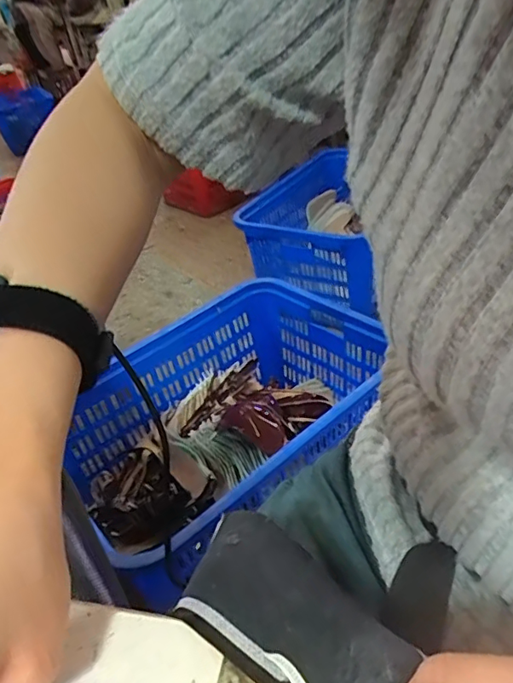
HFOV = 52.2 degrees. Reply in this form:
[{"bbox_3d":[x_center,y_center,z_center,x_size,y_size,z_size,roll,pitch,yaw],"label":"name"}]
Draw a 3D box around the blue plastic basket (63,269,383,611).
[{"bbox_3d":[-0.053,0.160,1.036,0.647,0.241,0.452,-33,41,-27],"label":"blue plastic basket"}]

